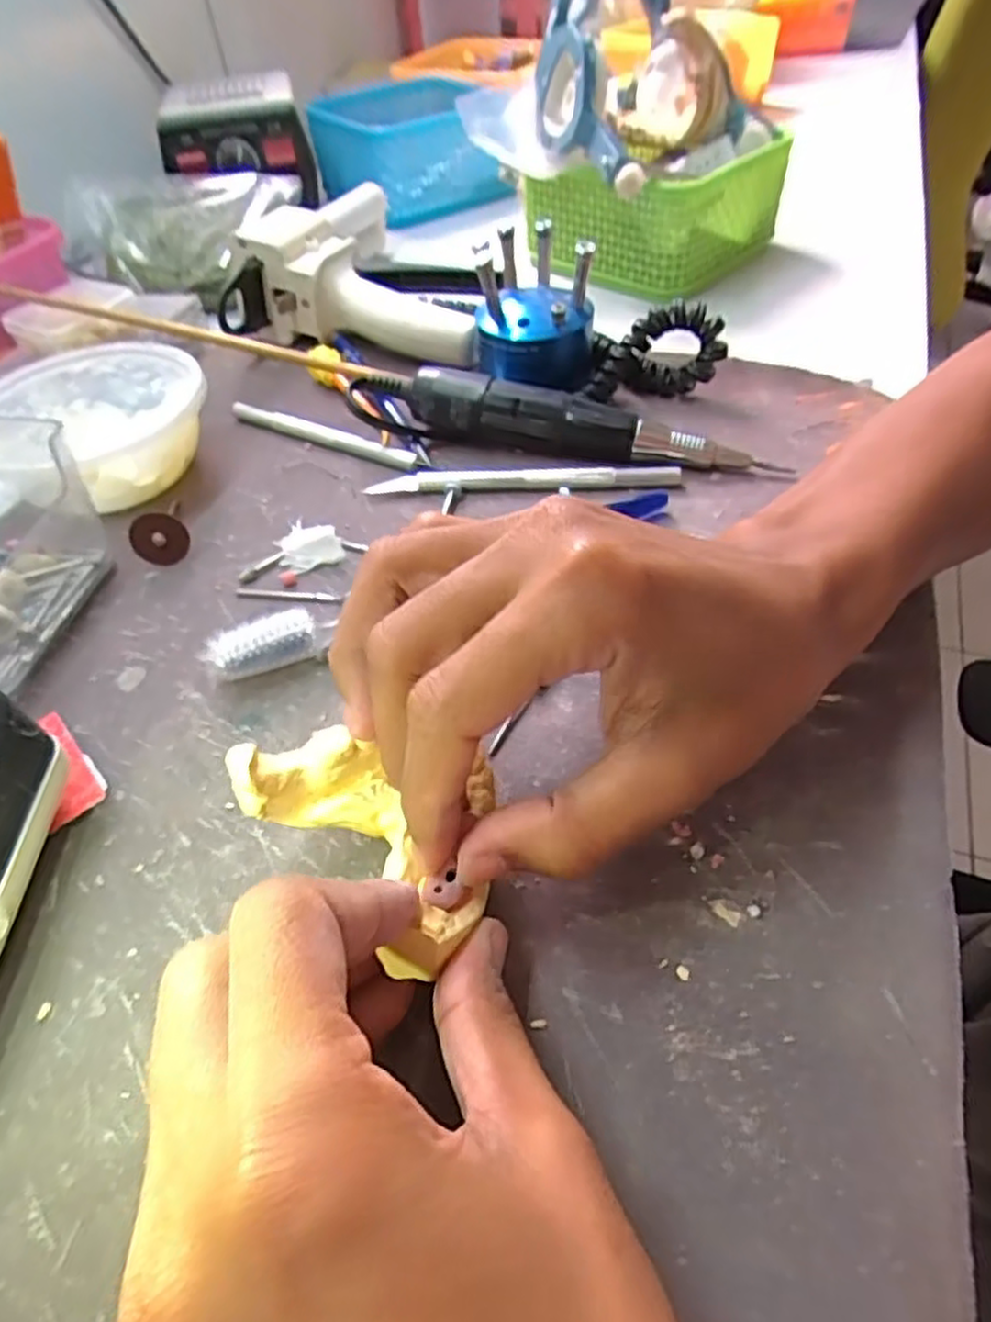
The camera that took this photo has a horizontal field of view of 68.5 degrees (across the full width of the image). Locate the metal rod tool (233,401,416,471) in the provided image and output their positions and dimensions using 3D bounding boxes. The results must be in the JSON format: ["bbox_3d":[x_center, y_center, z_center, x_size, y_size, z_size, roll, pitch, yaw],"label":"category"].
[{"bbox_3d":[-0.087,-0.113,0.361,0.113,0.008,0.008,22,55,22],"label":"metal rod tool"}]

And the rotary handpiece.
[{"bbox_3d":[0.042,-0.108,0.330,0.163,0.029,0.022,8,51,12],"label":"rotary handpiece"}]

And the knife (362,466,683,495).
[{"bbox_3d":[0.012,-0.081,0.323,0.136,0.009,0.005,0,50,5],"label":"knife"}]

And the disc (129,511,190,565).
[{"bbox_3d":[-0.140,-0.050,0.302,0.022,0.022,0.004,14,23,-22],"label":"disc"}]

